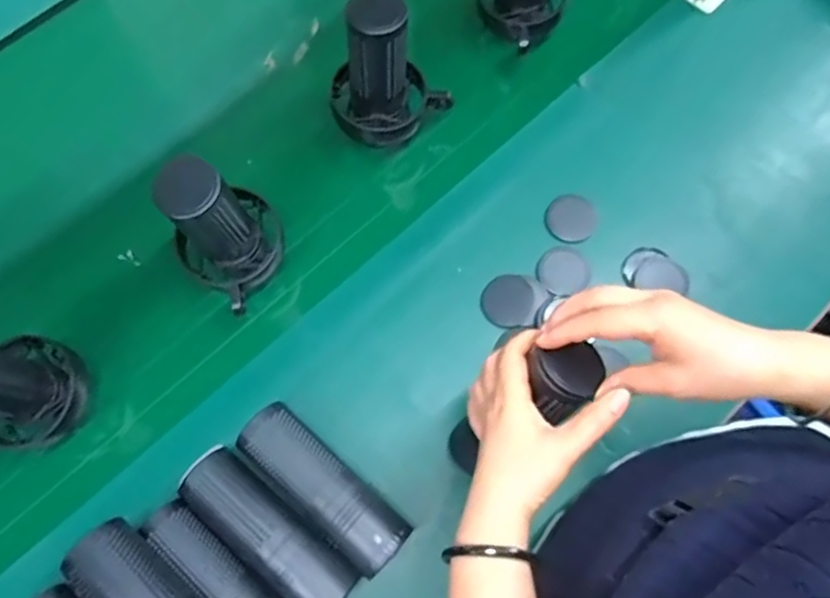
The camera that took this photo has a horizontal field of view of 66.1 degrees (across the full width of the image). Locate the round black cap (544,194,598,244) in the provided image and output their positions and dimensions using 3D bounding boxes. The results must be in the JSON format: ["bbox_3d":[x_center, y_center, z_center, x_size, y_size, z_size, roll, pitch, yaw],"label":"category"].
[{"bbox_3d":[0.160,-0.083,0.651,0.052,0.004,0.052,0,71,1],"label":"round black cap"}]

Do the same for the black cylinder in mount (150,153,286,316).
[{"bbox_3d":[-0.163,-0.060,0.550,0.077,0.154,0.089,44,79,12],"label":"black cylinder in mount"}]

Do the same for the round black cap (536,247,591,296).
[{"bbox_3d":[0.145,-0.028,0.626,0.051,0.007,0.046,-28,73,-8],"label":"round black cap"}]

